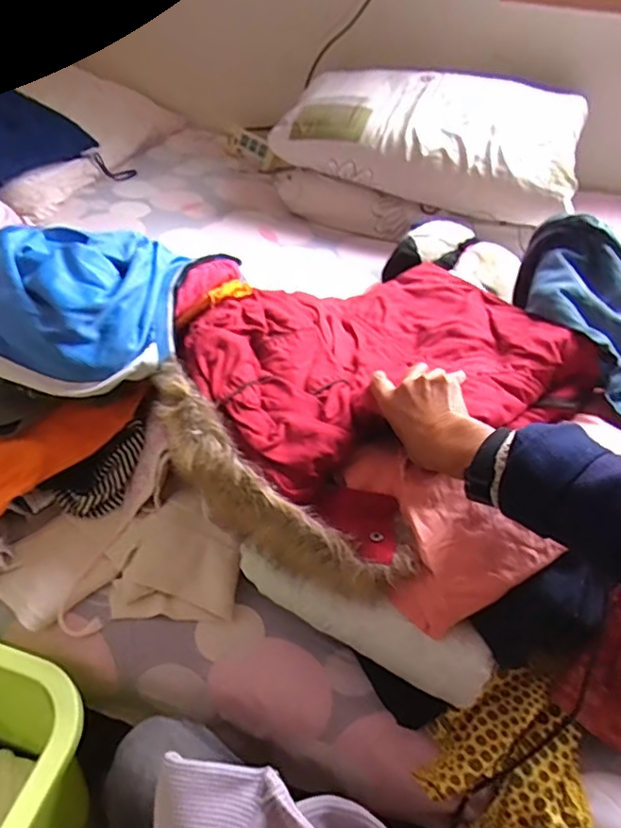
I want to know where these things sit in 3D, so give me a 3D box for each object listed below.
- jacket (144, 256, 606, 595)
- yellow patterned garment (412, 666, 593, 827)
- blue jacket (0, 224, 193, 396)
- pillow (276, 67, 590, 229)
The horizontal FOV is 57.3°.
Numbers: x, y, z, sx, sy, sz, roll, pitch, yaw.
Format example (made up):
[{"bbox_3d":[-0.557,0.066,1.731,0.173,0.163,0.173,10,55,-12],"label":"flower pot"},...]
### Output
[{"bbox_3d":[0.060,-0.051,0.656,0.446,0.136,0.391,-28,52,-29],"label":"jacket"},{"bbox_3d":[0.193,0.360,0.554,0.150,0.113,0.147,-20,49,-24],"label":"yellow patterned garment"},{"bbox_3d":[-0.304,-0.144,0.672,0.304,0.094,0.229,10,44,6],"label":"blue jacket"},{"bbox_3d":[0.252,-0.582,1.181,0.576,0.169,0.286,20,46,16],"label":"pillow"}]

